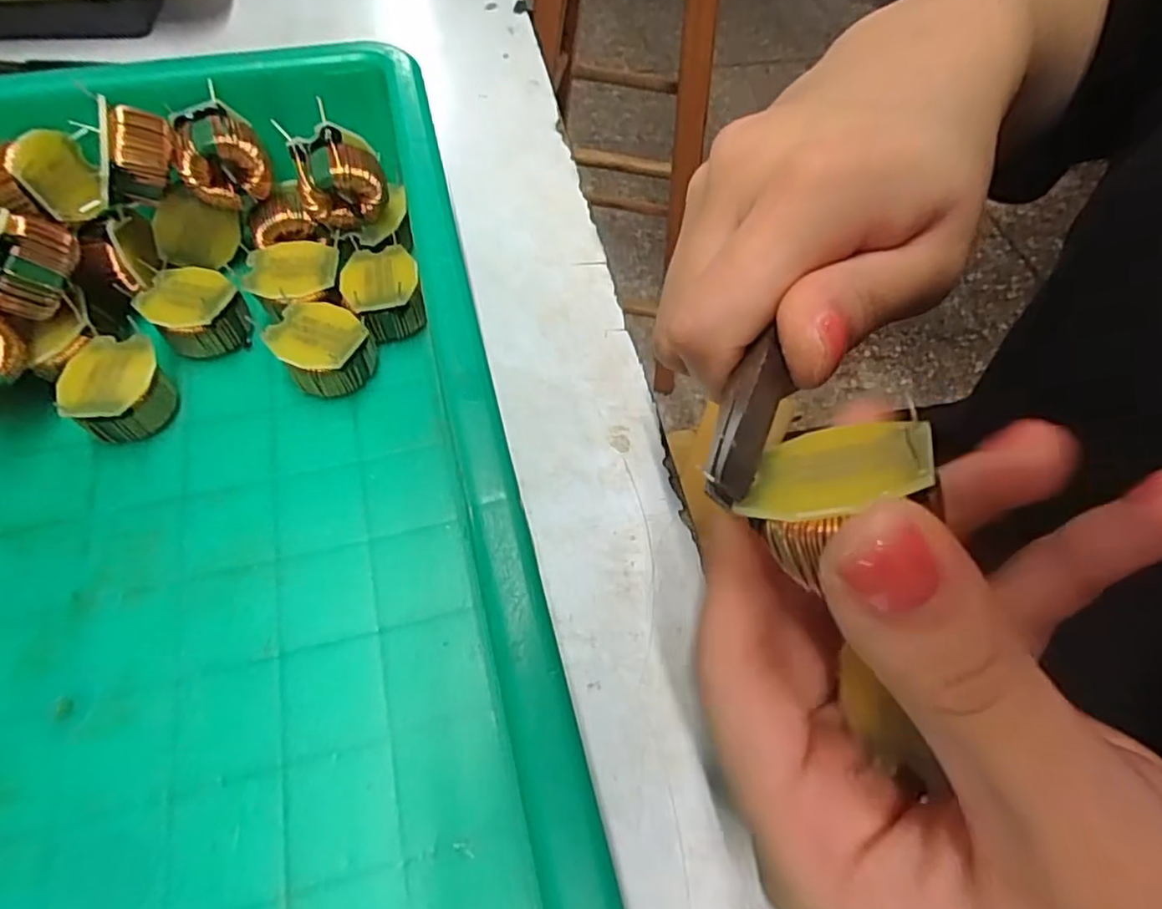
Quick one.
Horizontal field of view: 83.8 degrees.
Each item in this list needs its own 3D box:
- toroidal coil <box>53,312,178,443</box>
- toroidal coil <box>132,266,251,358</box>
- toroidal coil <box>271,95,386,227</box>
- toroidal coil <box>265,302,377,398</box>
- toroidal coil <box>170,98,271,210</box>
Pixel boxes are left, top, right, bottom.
[{"bbox_3d":[-0.143,-0.019,0.203,0.026,0.020,0.033,-24,63,-16],"label":"toroidal coil"},{"bbox_3d":[-0.130,-0.047,0.220,0.030,0.020,0.026,40,65,20],"label":"toroidal coil"},{"bbox_3d":[-0.081,-0.093,0.216,0.028,0.032,0.017,-14,60,-11],"label":"toroidal coil"},{"bbox_3d":[-0.084,-0.034,0.214,0.029,0.020,0.032,-29,64,-18],"label":"toroidal coil"},{"bbox_3d":[-0.119,-0.099,0.214,0.026,0.024,0.019,-22,62,-15],"label":"toroidal coil"}]

